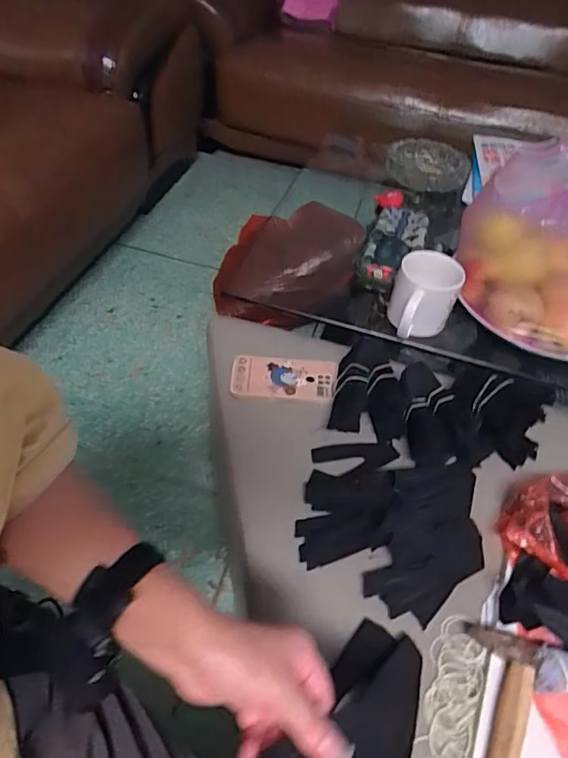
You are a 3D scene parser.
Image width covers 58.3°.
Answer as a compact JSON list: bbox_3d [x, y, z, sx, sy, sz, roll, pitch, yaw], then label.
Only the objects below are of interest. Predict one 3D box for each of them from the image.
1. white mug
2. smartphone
[{"bbox_3d":[0.204,-0.122,0.746,0.089,0.090,0.102,19,49,10],"label":"white mug"},{"bbox_3d":[0.000,-0.002,0.739,0.146,0.015,0.078,7,48,-1],"label":"smartphone"}]

